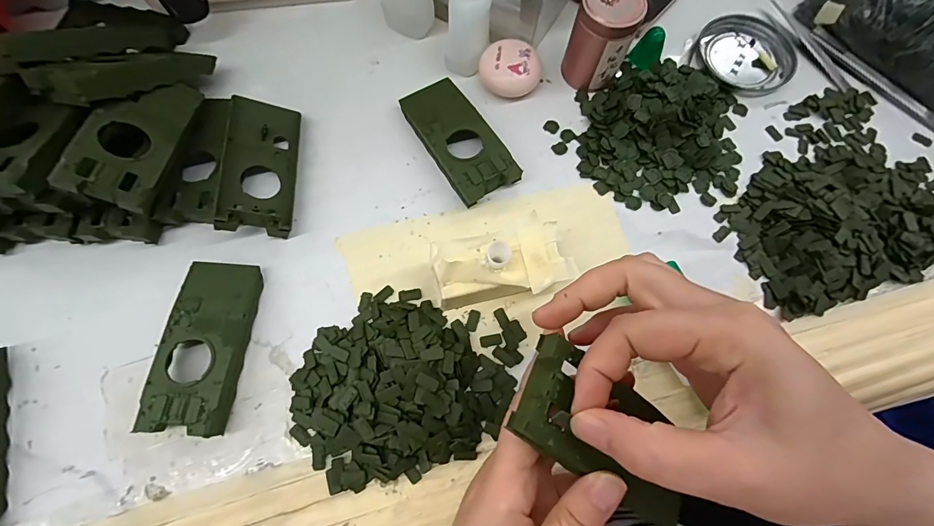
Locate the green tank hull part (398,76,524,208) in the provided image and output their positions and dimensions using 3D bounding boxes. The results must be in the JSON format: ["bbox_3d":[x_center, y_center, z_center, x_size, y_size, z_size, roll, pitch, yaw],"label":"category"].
[{"bbox_3d":[-0.007,-0.094,0.315,0.047,0.021,0.104,-29,74,-11],"label":"green tank hull part"}]

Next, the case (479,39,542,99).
[{"bbox_3d":[0.034,-0.153,0.335,0.047,0.024,0.042,11,71,2],"label":"case"}]

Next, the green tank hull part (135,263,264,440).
[{"bbox_3d":[-0.163,0.051,0.264,0.046,0.020,0.102,3,71,0],"label":"green tank hull part"}]

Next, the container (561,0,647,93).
[{"bbox_3d":[0.101,-0.170,0.319,0.042,0.064,0.040,0,71,-1],"label":"container"}]

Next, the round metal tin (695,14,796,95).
[{"bbox_3d":[0.234,-0.176,0.359,0.079,0.012,0.076,0,71,-1],"label":"round metal tin"}]

